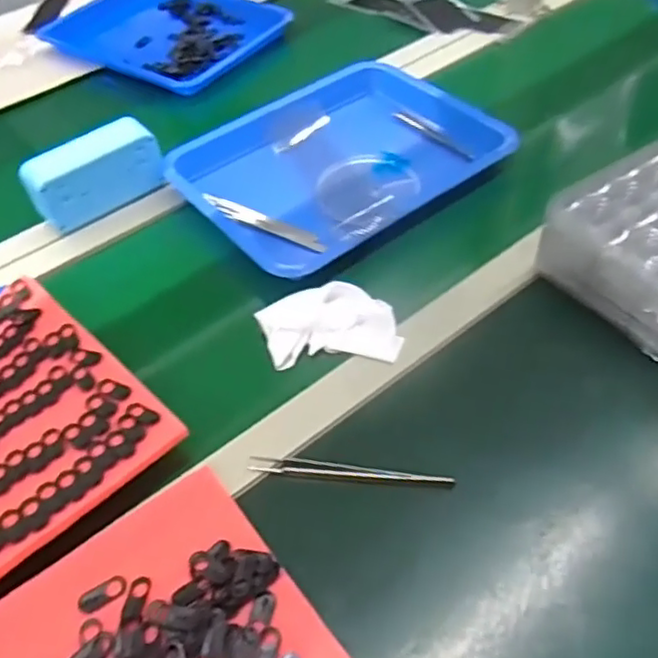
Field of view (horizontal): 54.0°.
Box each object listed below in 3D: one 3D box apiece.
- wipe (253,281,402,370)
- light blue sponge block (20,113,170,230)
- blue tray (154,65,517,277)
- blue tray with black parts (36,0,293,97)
[{"bbox_3d":[0.000,-0.003,0.562,0.114,0.027,0.071,-12,48,-4],"label":"wipe"},{"bbox_3d":[-0.254,-0.167,0.708,0.143,0.080,0.052,-27,51,-17],"label":"light blue sponge block"},{"bbox_3d":[0.013,-0.197,0.734,0.344,0.032,0.262,-33,53,-22],"label":"blue tray"},{"bbox_3d":[-0.249,-0.476,1.025,0.340,0.036,0.273,28,57,27],"label":"blue tray with black parts"}]

